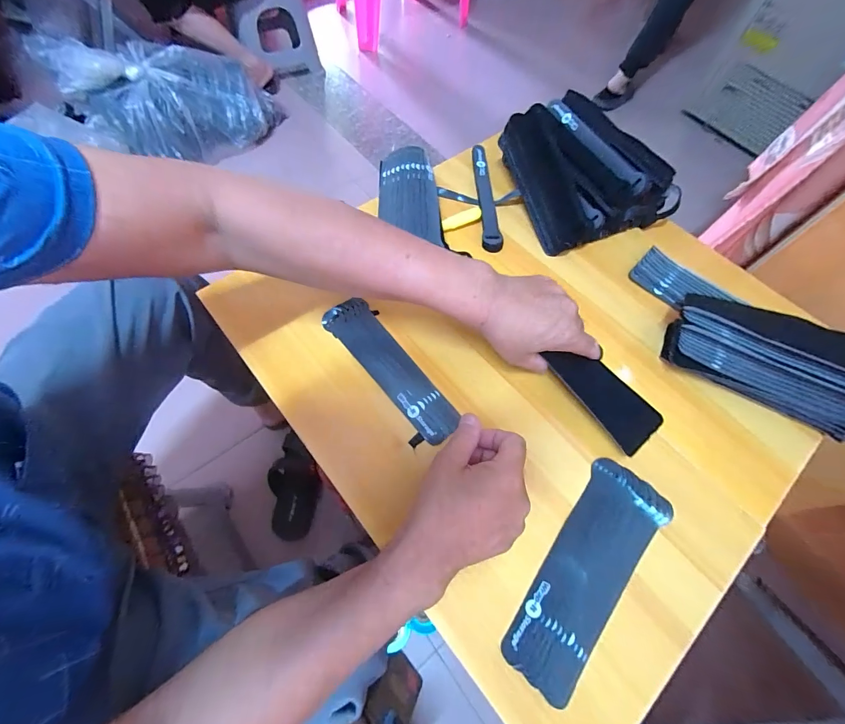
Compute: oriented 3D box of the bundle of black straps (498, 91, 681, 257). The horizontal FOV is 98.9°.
[{"bbox_3d":[0.220,-0.271,0.506,0.166,0.082,0.194,-20,66,-11],"label":"bundle of black straps"}]

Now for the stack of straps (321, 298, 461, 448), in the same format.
[{"bbox_3d":[-0.038,0.007,0.410,0.058,0.011,0.198,-33,69,-16],"label":"stack of straps"}]

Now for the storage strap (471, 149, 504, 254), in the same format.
[{"bbox_3d":[0.093,-0.242,0.527,0.027,0.014,0.197,-1,64,-2],"label":"storage strap"}]

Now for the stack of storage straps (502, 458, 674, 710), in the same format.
[{"bbox_3d":[0.151,0.188,0.324,0.069,0.017,0.199,37,68,15],"label":"stack of storage straps"}]

